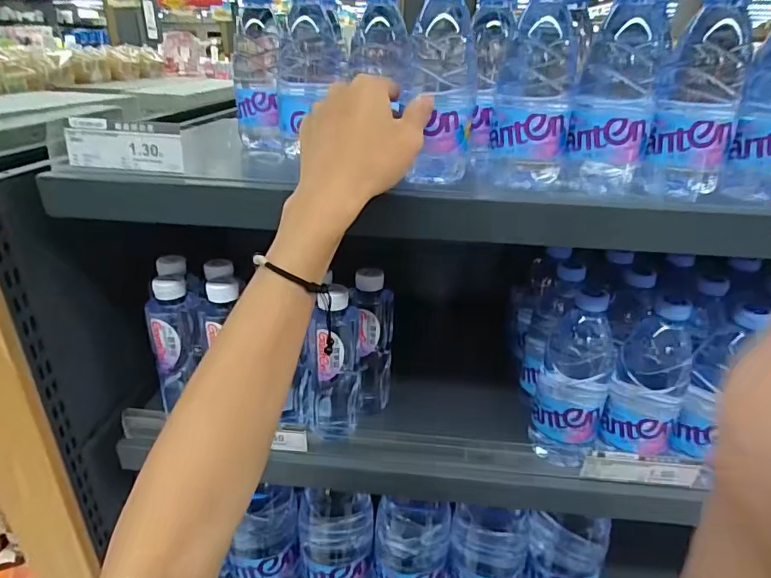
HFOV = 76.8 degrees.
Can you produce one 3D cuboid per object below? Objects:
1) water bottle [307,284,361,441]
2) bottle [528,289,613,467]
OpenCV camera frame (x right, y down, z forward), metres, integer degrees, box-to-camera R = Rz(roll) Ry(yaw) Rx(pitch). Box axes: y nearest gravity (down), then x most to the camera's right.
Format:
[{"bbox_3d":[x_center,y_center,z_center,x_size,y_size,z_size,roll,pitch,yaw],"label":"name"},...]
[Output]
[{"bbox_3d":[-0.057,0.082,0.535,0.054,0.170,0.049,3,26,2],"label":"water bottle"},{"bbox_3d":[0.199,0.089,0.511,0.065,0.181,0.081,12,28,20],"label":"bottle"}]

